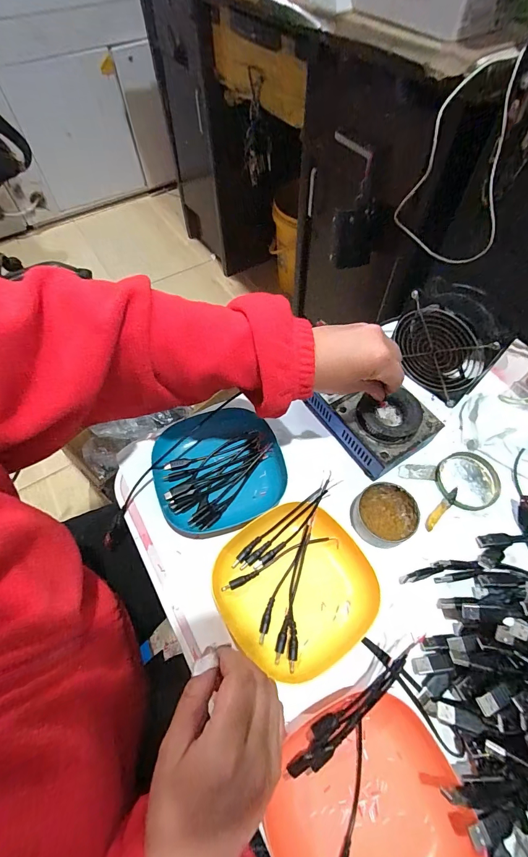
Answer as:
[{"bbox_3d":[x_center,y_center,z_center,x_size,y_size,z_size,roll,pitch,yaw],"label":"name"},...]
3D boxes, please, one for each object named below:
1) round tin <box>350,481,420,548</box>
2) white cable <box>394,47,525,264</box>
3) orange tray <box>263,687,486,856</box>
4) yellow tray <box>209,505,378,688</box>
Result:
[{"bbox_3d":[0.129,0.093,0.390,0.066,0.029,0.060,-1,60,1],"label":"round tin"},{"bbox_3d":[0.263,-0.337,0.487,0.131,0.236,0.075,10,60,7],"label":"white cable"},{"bbox_3d":[0.076,0.285,0.269,0.141,0.029,0.136,-24,62,-12],"label":"orange tray"},{"bbox_3d":[0.029,0.151,0.350,0.139,0.031,0.134,-34,64,-17],"label":"yellow tray"}]

